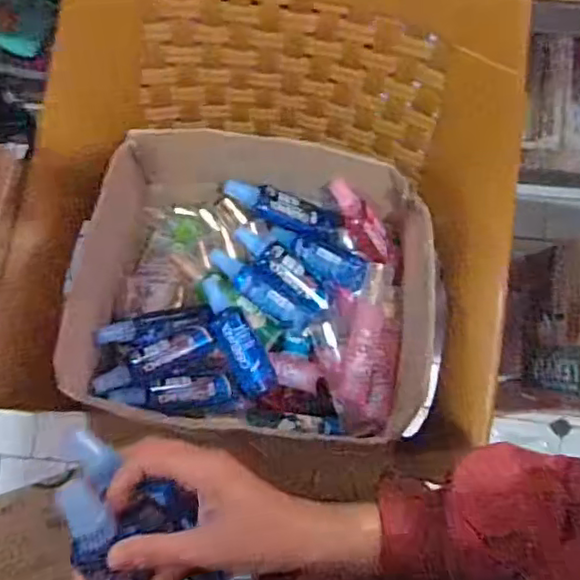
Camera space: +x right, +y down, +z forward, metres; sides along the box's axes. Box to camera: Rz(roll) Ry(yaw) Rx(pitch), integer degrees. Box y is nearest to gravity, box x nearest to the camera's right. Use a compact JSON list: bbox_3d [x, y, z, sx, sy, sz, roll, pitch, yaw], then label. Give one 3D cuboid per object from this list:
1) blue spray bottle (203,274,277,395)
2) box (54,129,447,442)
[{"bbox_3d":[-0.062,0.052,0.727,0.041,0.037,0.149,-25,86,-2],"label":"blue spray bottle"},{"bbox_3d":[-0.035,-0.006,0.719,0.354,0.175,0.321,5,86,0],"label":"box"}]

